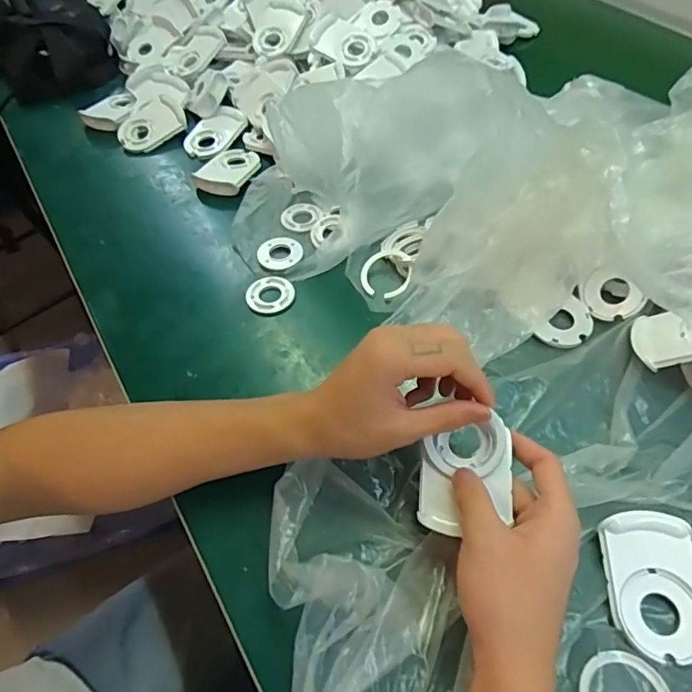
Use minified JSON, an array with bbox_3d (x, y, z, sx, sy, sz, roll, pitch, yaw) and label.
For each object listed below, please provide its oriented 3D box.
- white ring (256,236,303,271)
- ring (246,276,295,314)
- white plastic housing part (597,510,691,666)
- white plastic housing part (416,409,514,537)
[{"bbox_3d":[-0.065,-0.093,0.530,0.043,0.004,0.044,0,52,1],"label":"white ring"},{"bbox_3d":[-0.070,-0.049,0.498,0.044,0.004,0.043,0,52,1],"label":"ring"},{"bbox_3d":[0.193,0.147,0.332,0.056,0.015,0.081,1,52,2],"label":"white plastic housing part"},{"bbox_3d":[0.075,0.082,0.340,0.057,0.011,0.071,0,74,20],"label":"white plastic housing part"}]

